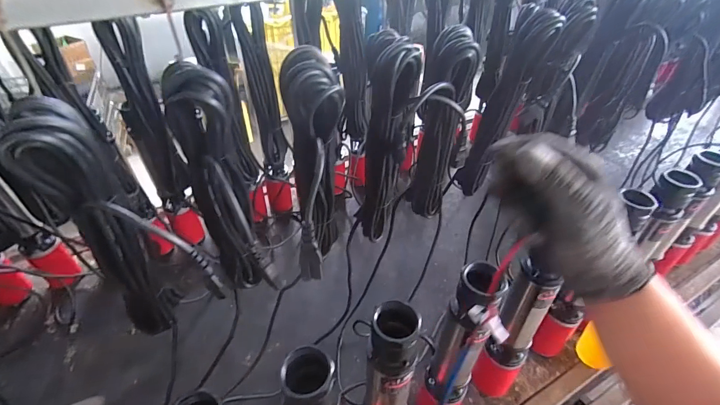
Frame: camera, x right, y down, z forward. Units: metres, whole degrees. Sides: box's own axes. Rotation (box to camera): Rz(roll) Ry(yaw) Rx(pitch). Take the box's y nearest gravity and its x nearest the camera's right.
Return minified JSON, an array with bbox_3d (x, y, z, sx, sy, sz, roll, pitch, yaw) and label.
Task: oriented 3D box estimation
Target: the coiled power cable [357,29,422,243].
[{"bbox_3d":[0.036,-0.069,0.523,0.069,0.319,0.069,7,42,6],"label":"coiled power cable"}]

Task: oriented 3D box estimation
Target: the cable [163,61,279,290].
[{"bbox_3d":[-0.158,0.005,0.434,0.061,0.337,0.059,-29,50,-29],"label":"cable"}]

